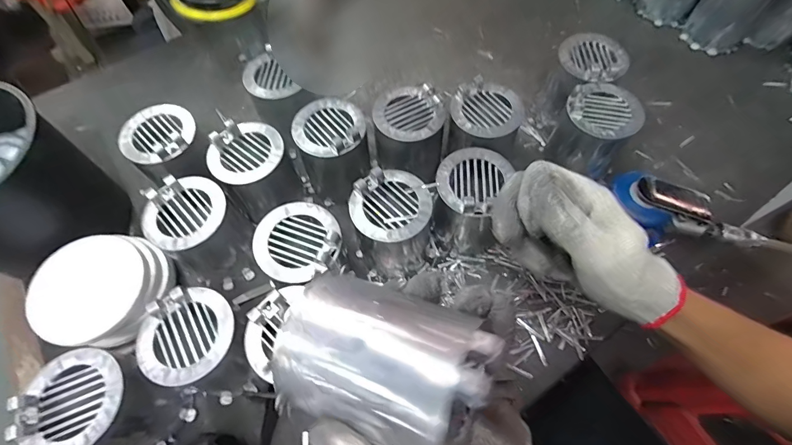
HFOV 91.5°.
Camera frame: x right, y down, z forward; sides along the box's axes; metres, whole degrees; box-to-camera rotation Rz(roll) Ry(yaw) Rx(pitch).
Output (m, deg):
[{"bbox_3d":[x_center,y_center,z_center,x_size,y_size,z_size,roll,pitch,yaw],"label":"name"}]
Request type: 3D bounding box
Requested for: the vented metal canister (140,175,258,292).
[{"bbox_3d":[-0.221,0.016,0.454,0.088,0.118,0.091,33,69,17],"label":"vented metal canister"}]

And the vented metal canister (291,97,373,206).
[{"bbox_3d":[-0.078,-0.093,0.500,0.082,0.109,0.084,-1,63,2],"label":"vented metal canister"}]

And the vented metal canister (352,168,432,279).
[{"bbox_3d":[0.000,0.005,0.452,0.084,0.126,0.085,-1,63,2],"label":"vented metal canister"}]

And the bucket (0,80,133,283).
[{"bbox_3d":[-0.452,-0.033,0.440,0.165,0.147,0.154,-1,63,2],"label":"bucket"}]

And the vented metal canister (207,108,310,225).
[{"bbox_3d":[-0.171,-0.059,0.492,0.085,0.120,0.088,-30,66,-13],"label":"vented metal canister"}]

